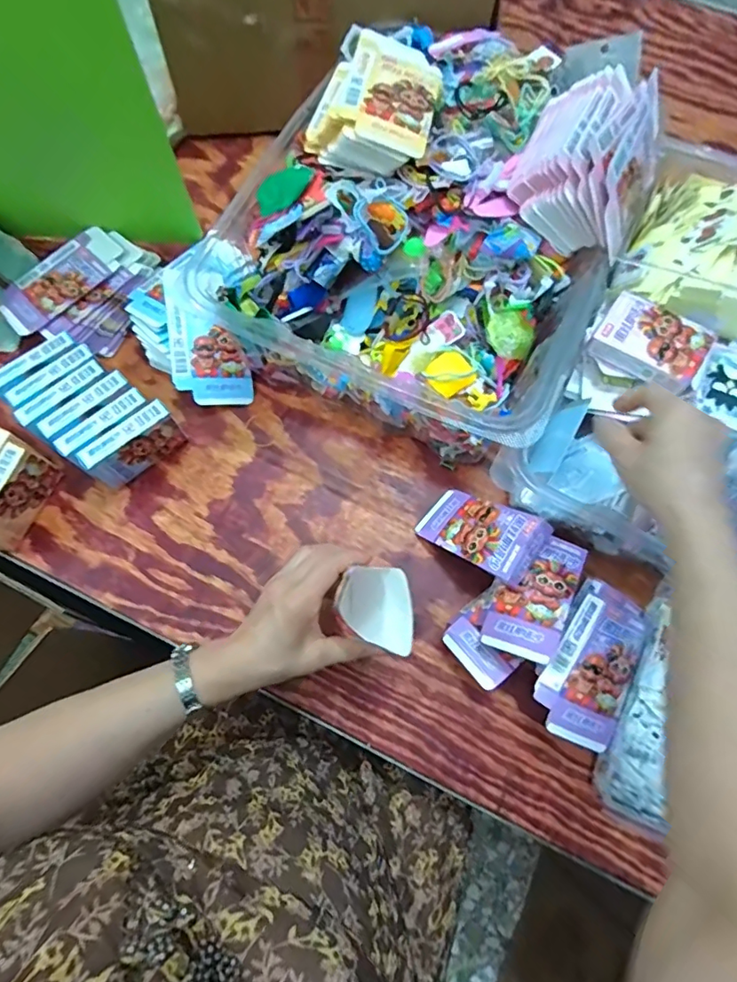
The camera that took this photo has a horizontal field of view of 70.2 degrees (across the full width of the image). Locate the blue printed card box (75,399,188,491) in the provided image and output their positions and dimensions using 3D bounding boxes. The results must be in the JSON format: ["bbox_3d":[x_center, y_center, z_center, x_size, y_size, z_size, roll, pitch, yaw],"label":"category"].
[{"bbox_3d":[-0.236,-0.043,0.534,0.092,0.067,0.025,-40,76,-14],"label":"blue printed card box"}]

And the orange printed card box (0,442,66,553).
[{"bbox_3d":[-0.350,0.008,0.514,0.022,0.070,0.092,23,71,7],"label":"orange printed card box"}]

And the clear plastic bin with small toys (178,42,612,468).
[{"bbox_3d":[0.066,-0.266,0.550,0.353,0.203,0.400,26,72,9],"label":"clear plastic bin with small toys"}]

